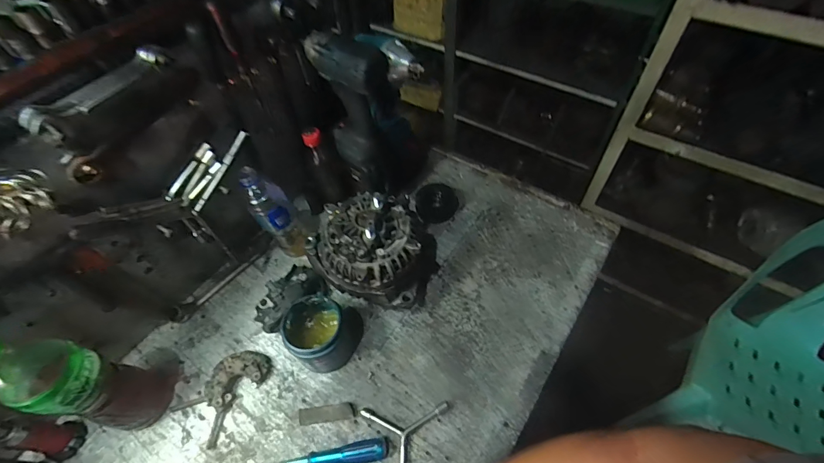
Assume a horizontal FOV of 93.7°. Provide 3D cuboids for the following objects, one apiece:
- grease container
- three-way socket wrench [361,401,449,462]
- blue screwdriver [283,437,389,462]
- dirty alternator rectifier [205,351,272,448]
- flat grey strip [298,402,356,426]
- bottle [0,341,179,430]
[{"bbox_3d":[-0.144,0.154,0.595,0.083,0.098,0.108,-29,58,-16],"label":"grease container"},{"bbox_3d":[0.004,0.280,0.552,0.113,0.015,0.119,-27,58,-15],"label":"three-way socket wrench"},{"bbox_3d":[-0.132,0.310,0.532,0.195,0.034,0.029,-6,55,-1],"label":"blue screwdriver"},{"bbox_3d":[-0.283,0.239,0.591,0.071,0.029,0.134,26,60,20],"label":"dirty alternator rectifier"},{"bbox_3d":[-0.125,0.269,0.572,0.082,0.004,0.023,-8,55,-2],"label":"flat grey strip"},{"bbox_3d":[-0.410,0.187,0.489,0.080,0.272,0.092,10,56,10],"label":"bottle"}]

